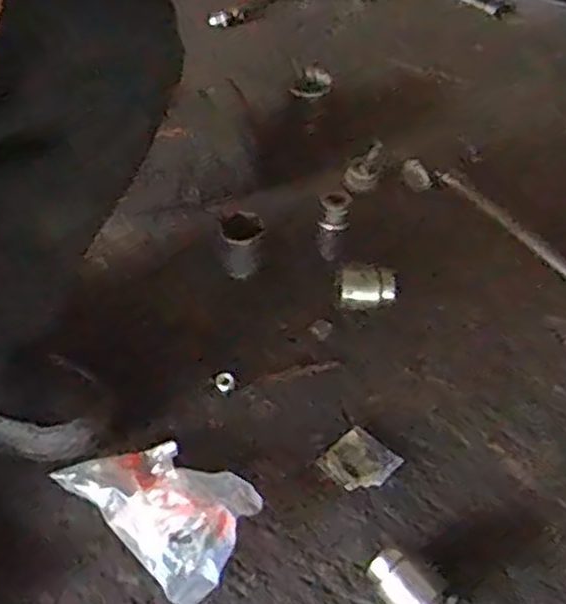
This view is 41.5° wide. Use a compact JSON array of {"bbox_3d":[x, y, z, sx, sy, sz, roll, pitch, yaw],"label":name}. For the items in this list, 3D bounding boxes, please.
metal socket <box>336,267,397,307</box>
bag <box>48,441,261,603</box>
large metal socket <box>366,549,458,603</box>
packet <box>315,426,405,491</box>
[{"bbox_3d":[0.087,-0.016,0.802,0.068,0.036,0.044,12,48,10],"label":"metal socket"},{"bbox_3d":[-0.101,0.170,0.637,0.156,0.046,0.098,34,55,26],"label":"bag"},{"bbox_3d":[0.096,0.229,0.589,0.038,0.040,0.066,-29,54,-25],"label":"large metal socket"},{"bbox_3d":[0.070,0.148,0.692,0.058,0.012,0.060,-35,57,-29],"label":"packet"}]

